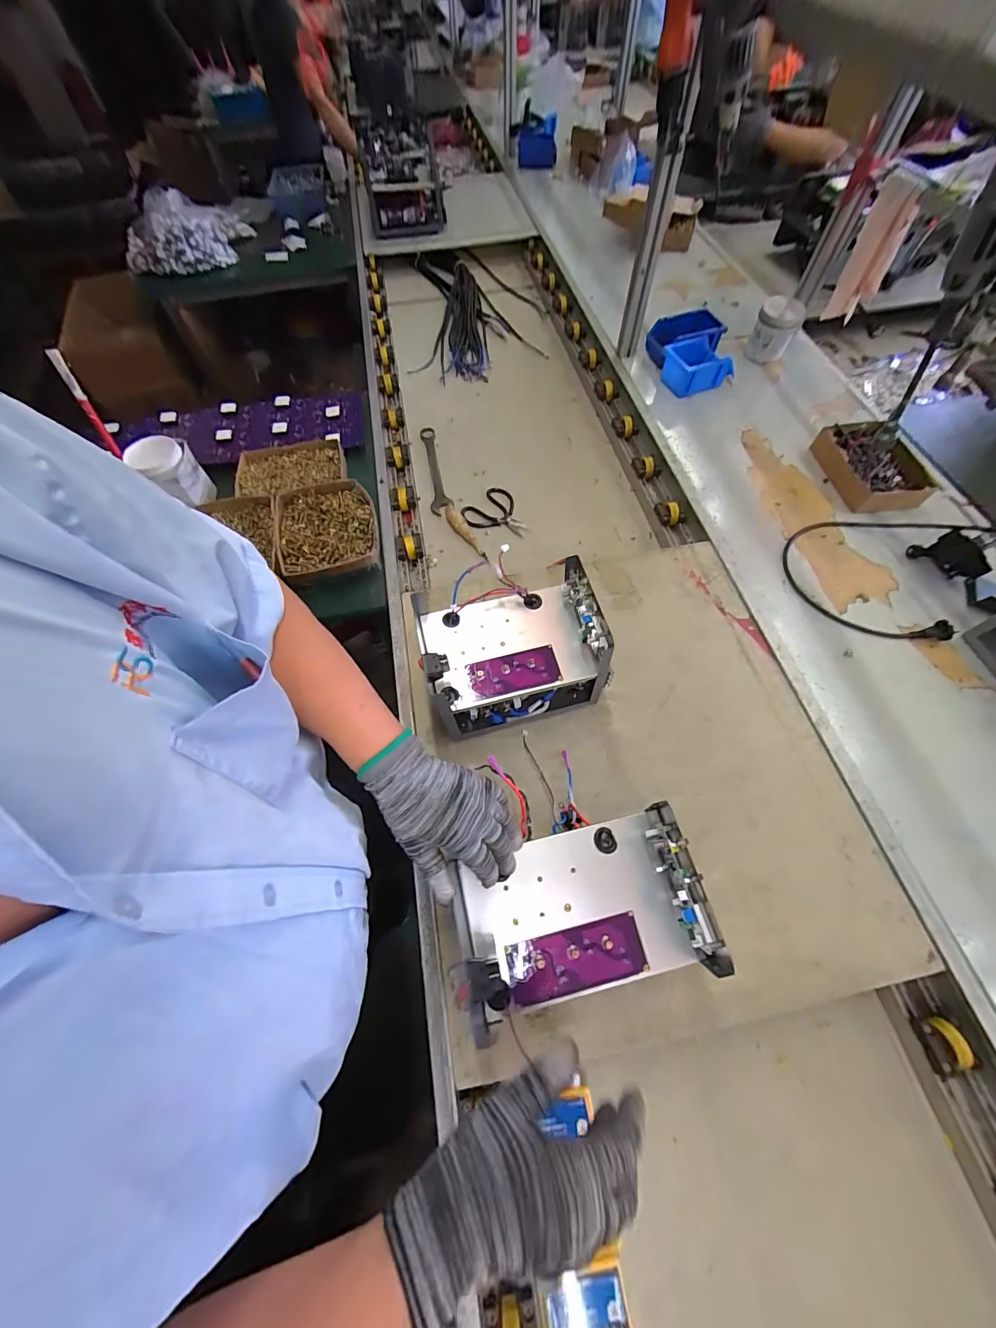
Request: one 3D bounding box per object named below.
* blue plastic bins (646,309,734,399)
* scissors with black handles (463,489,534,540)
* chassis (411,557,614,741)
[{"bbox_3d":[0.487,-0.778,1.095,0.176,0.089,0.223,-10,62,-4],"label":"blue plastic bins"},{"bbox_3d":[0.005,-0.348,0.992,0.156,0.015,0.132,16,64,10],"label":"scissors with black handles"},{"bbox_3d":[0.020,-0.017,0.631,0.243,0.179,0.160,-13,63,-7],"label":"chassis"}]

